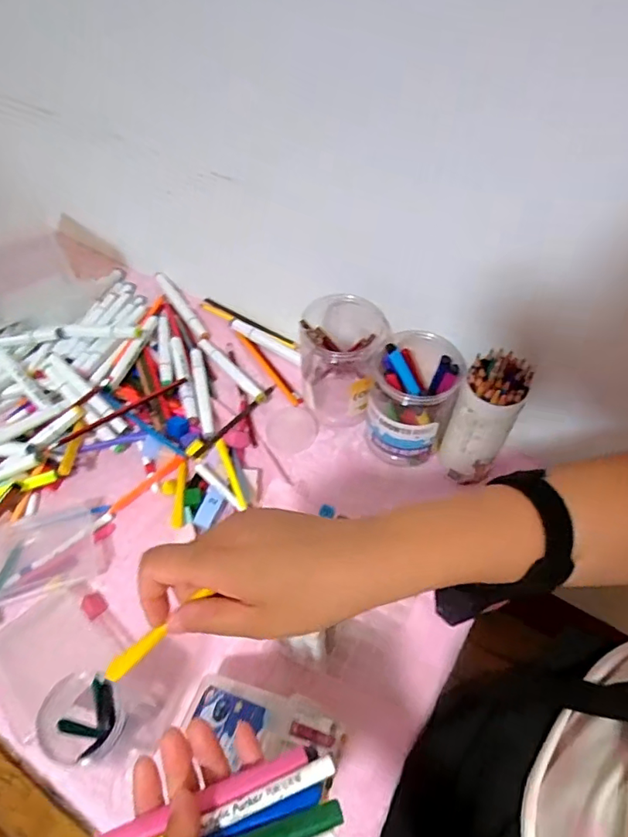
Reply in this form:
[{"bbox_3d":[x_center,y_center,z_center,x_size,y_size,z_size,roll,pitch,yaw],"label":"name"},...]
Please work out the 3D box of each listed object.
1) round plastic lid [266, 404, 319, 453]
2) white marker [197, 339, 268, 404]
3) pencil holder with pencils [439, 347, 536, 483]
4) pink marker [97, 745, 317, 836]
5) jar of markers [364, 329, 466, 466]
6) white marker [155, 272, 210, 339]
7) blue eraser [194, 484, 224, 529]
[{"bbox_3d":[-0.031,0.012,0.690,0.068,0.009,0.065,0,55,0],"label":"round plastic lid"},{"bbox_3d":[-0.115,-0.070,0.735,0.022,0.016,0.157,-36,62,-22],"label":"white marker"},{"bbox_3d":[0.184,0.007,0.581,0.059,0.168,0.064,0,55,0],"label":"pencil holder with pencils"},{"bbox_3d":[-0.060,0.217,0.301,0.126,0.012,0.013,-19,57,-10],"label":"pink marker"},{"bbox_3d":[0.115,-0.019,0.633,0.096,0.146,0.110,16,57,11],"label":"jar of markers"},{"bbox_3d":[-0.204,-0.175,0.813,0.019,0.020,0.154,-31,60,-19],"label":"white marker"},{"bbox_3d":[-0.123,0.103,0.615,0.023,0.009,0.047,18,57,13],"label":"blue eraser"}]

